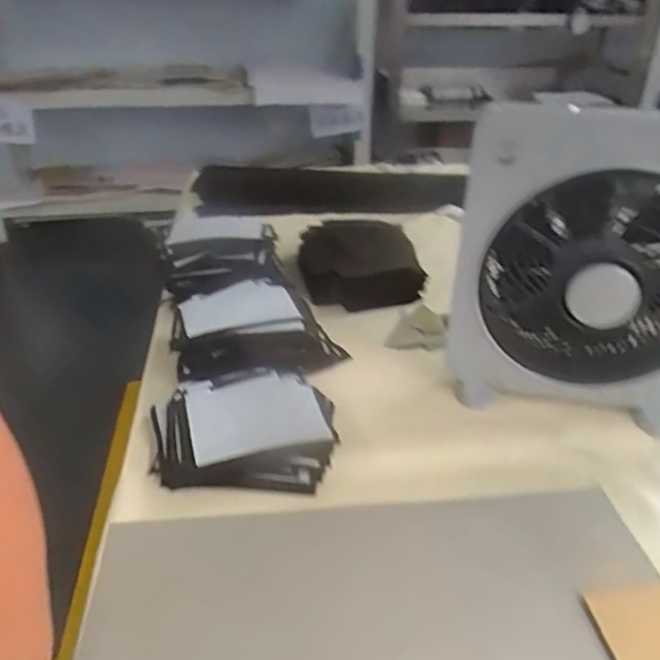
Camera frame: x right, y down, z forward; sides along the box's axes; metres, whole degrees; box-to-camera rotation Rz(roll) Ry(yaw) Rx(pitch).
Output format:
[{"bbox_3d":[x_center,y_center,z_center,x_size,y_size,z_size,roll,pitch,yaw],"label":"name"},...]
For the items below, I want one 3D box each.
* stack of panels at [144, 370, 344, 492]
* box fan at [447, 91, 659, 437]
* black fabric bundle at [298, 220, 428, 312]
[{"bbox_3d":[-0.105,0.116,0.743,0.219,0.059,0.176,0,31,0],"label":"stack of panels"},{"bbox_3d":[0.316,-0.065,0.727,0.324,0.370,0.131,14,34,23],"label":"box fan"},{"bbox_3d":[0.050,-0.123,1.098,0.203,0.099,0.202,-4,31,-6],"label":"black fabric bundle"}]

